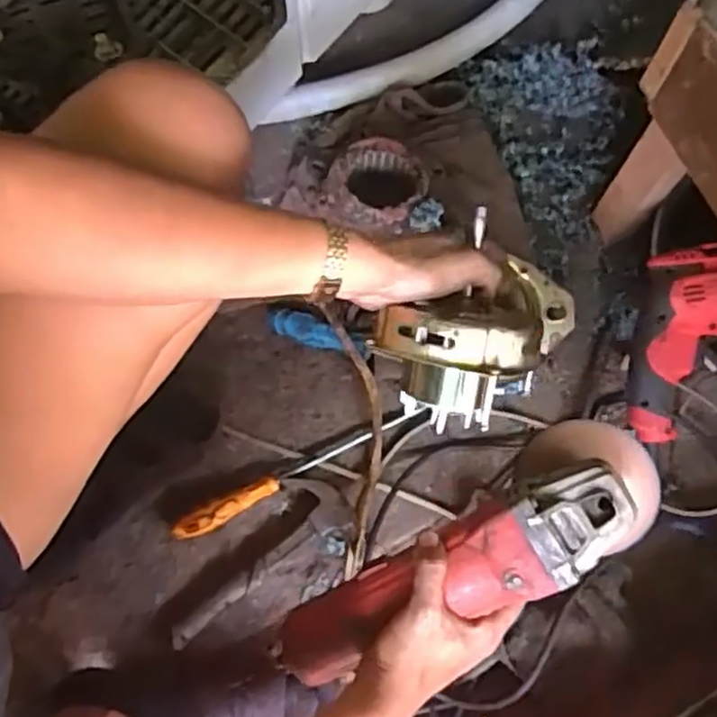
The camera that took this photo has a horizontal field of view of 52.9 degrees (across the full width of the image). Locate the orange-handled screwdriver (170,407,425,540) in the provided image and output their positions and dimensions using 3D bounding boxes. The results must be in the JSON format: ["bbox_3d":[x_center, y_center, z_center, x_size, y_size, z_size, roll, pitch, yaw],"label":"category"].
[{"bbox_3d":[-0.058,0.108,0.716,0.270,0.031,0.023,-29,78,-6],"label":"orange-handled screwdriver"}]

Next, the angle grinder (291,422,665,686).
[{"bbox_3d":[0.069,0.138,0.493,0.288,0.073,0.082,-30,78,7],"label":"angle grinder"}]

